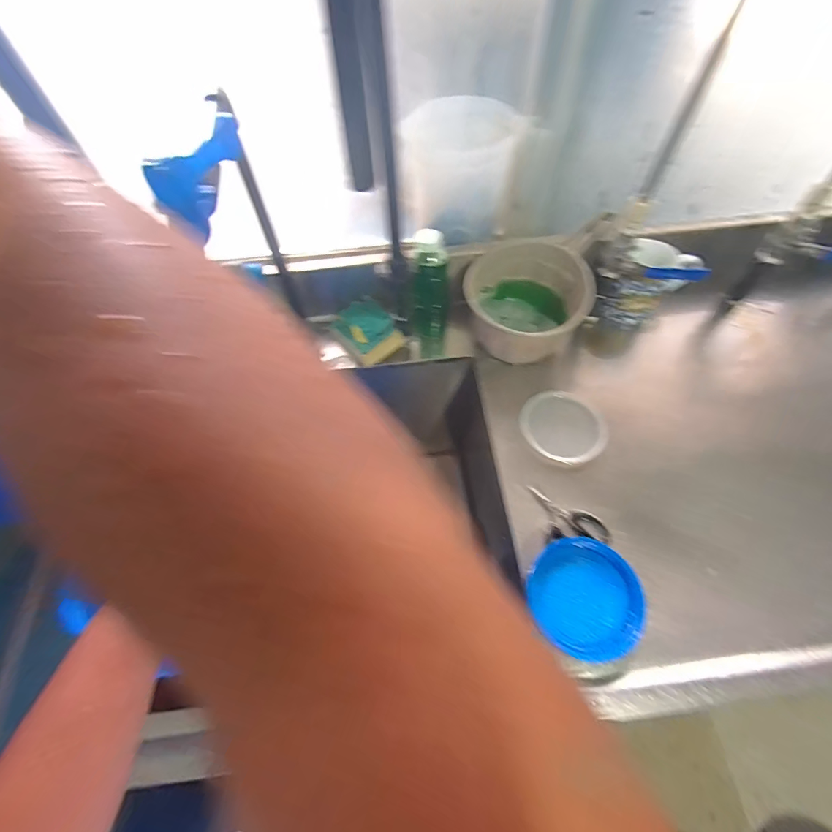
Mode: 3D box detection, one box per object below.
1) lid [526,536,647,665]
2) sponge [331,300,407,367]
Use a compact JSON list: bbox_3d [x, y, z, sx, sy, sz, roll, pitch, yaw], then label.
[{"bbox_3d":[0.186,0.198,0.456,0.112,0.025,0.118,-1,59,1],"label":"lid"},{"bbox_3d":[-0.077,-0.130,0.642,0.076,0.040,0.107,-35,64,-18],"label":"sponge"}]

